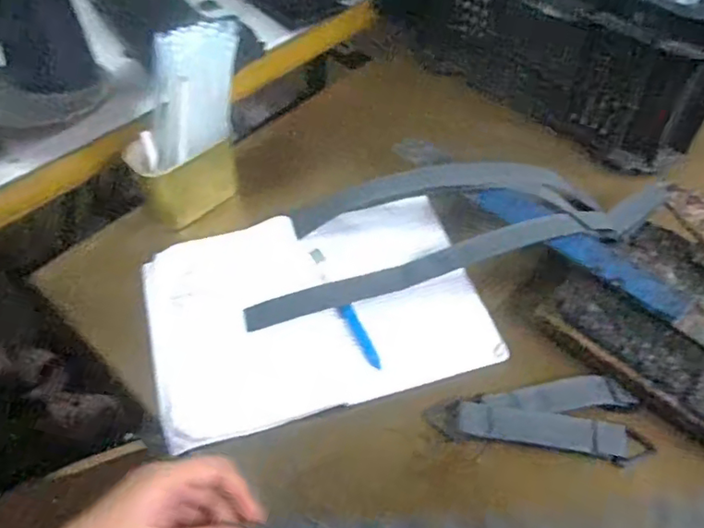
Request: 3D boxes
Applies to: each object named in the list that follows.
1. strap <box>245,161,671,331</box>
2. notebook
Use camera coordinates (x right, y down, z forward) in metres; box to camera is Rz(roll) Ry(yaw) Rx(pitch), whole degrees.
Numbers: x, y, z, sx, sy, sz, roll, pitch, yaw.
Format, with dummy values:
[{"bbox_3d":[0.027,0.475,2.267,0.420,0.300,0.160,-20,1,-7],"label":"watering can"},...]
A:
[{"bbox_3d":[0.089,-0.042,0.575,0.384,0.037,0.134,-14,55,5],"label":"strap"},{"bbox_3d":[-0.035,0.036,0.557,0.291,0.009,0.203,-14,56,-9],"label":"notebook"}]

